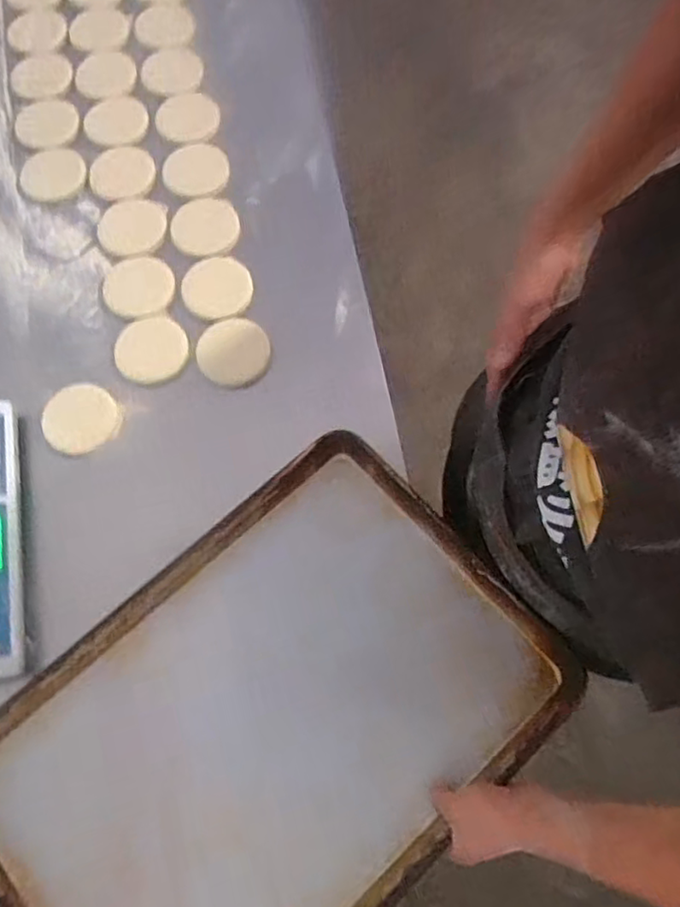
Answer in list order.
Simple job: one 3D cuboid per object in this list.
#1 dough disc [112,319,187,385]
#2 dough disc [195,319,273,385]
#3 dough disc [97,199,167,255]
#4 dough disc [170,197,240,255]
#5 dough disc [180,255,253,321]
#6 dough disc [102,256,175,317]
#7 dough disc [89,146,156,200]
[{"bbox_3d":[-0.252,-0.140,0.851,0.094,0.008,0.088,0,72,0],"label":"dough disc"},{"bbox_3d":[-0.142,-0.139,0.854,0.094,0.006,0.096,0,72,0],"label":"dough disc"},{"bbox_3d":[-0.294,-0.323,0.910,0.082,0.015,0.101,22,73,7],"label":"dough disc"},{"bbox_3d":[-0.194,-0.329,0.927,0.098,0.005,0.086,-19,81,-18],"label":"dough disc"},{"bbox_3d":[-0.171,-0.232,0.892,0.095,0.007,0.097,0,72,0],"label":"dough disc"},{"bbox_3d":[-0.276,-0.231,0.876,0.094,0.016,0.086,0,72,0],"label":"dough disc"},{"bbox_3d":[-0.322,-0.417,0.951,0.090,0.009,0.101,24,74,8],"label":"dough disc"}]

